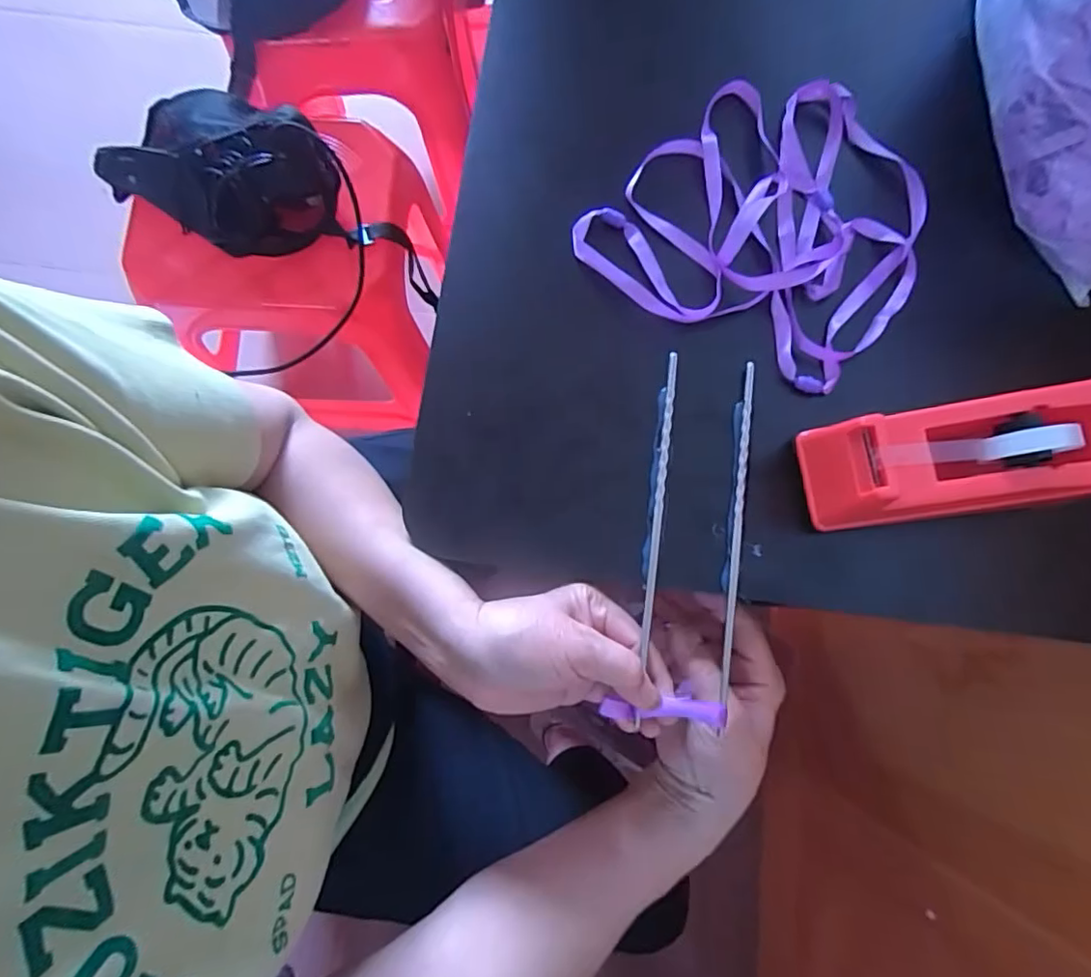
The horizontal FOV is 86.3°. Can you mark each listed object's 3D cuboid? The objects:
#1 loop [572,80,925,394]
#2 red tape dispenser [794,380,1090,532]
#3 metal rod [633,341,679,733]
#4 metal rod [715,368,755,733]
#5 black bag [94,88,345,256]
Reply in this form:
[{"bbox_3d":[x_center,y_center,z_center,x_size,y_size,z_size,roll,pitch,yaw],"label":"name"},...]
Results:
[{"bbox_3d":[0.154,-0.182,0.384,0.190,0.030,0.211,36,81,6],"label":"loop"},{"bbox_3d":[0.228,-0.016,0.322,0.155,0.068,0.063,-6,79,-2],"label":"red tape dispenser"},{"bbox_3d":[0.066,0.024,0.348,0.007,0.009,0.220,8,81,1],"label":"metal rod"},{"bbox_3d":[0.116,0.016,0.349,0.007,0.004,0.194,9,79,1],"label":"metal rod"},{"bbox_3d":[-0.369,-0.364,0.648,0.266,0.106,0.151,35,81,6],"label":"black bag"}]

